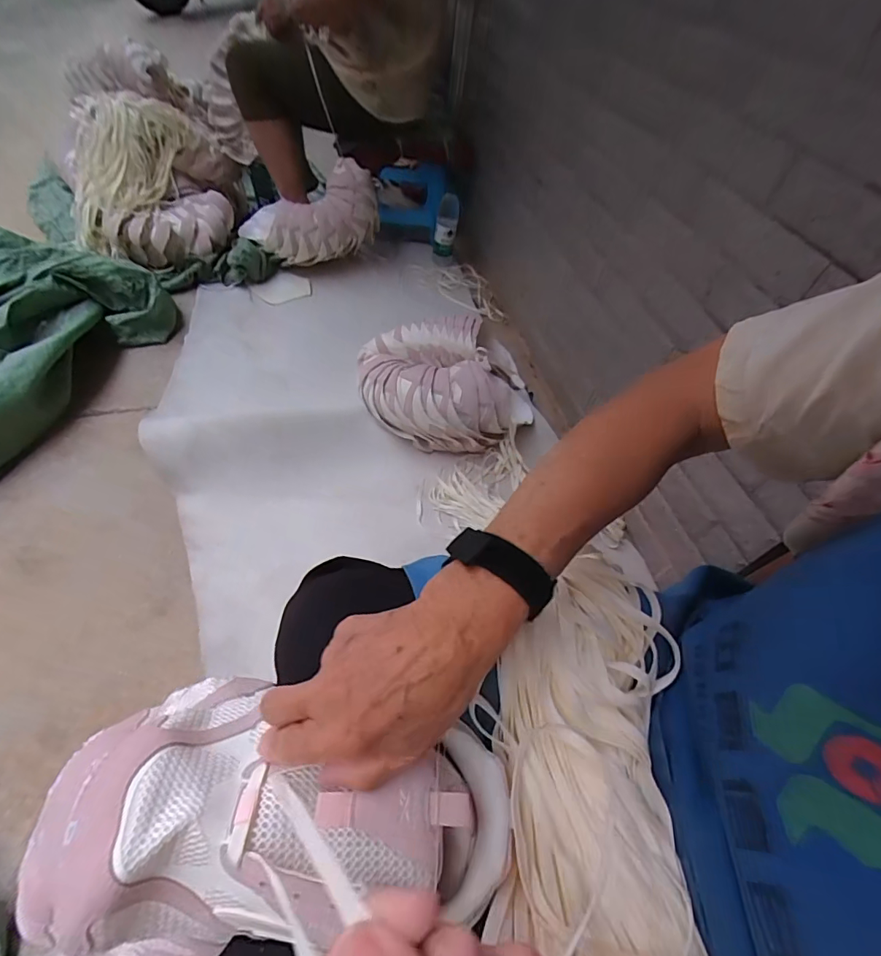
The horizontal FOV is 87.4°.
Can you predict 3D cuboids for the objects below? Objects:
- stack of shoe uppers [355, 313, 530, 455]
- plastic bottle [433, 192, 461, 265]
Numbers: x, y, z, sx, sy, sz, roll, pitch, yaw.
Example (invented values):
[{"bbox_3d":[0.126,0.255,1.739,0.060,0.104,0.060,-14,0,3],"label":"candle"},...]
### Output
[{"bbox_3d":[0.021,-0.214,1.006,0.380,0.166,0.338,-7,53,-10],"label":"stack of shoe uppers"},{"bbox_3d":[0.018,-0.766,1.421,0.068,0.173,0.060,18,52,6],"label":"plastic bottle"}]

